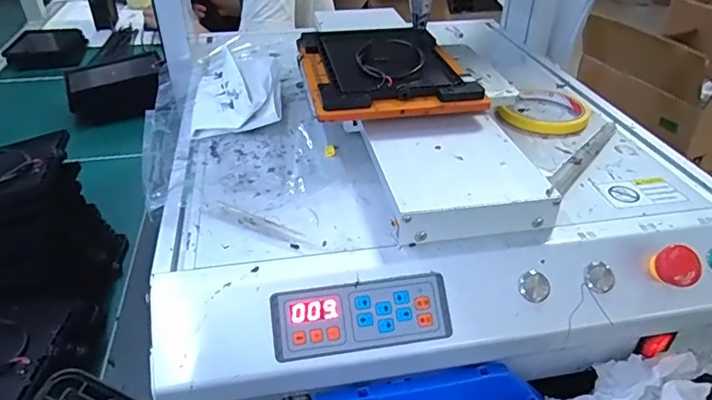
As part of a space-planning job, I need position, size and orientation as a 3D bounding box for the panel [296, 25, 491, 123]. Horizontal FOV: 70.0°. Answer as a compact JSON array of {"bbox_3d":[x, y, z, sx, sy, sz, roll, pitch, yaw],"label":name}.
[{"bbox_3d":[0.025,-0.130,0.501,0.151,0.029,0.187,-6,36,-8],"label":"panel"}]

